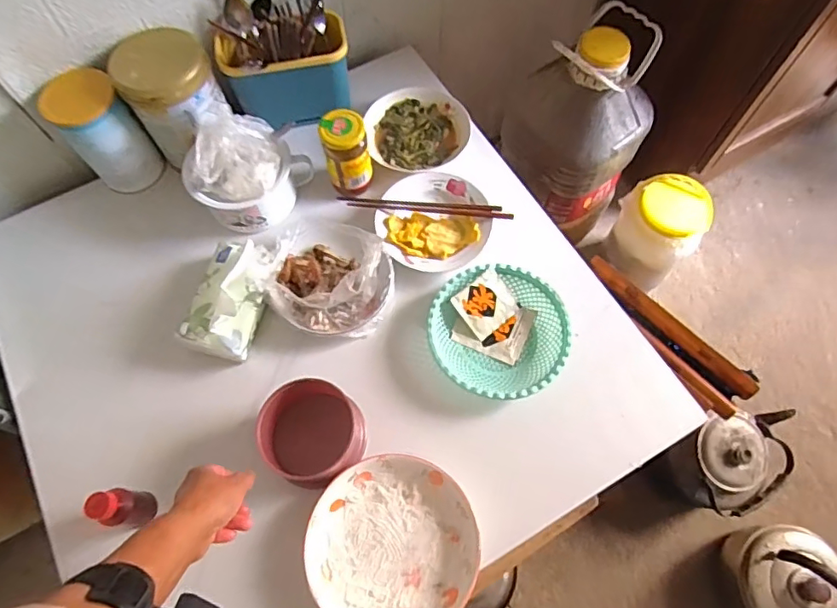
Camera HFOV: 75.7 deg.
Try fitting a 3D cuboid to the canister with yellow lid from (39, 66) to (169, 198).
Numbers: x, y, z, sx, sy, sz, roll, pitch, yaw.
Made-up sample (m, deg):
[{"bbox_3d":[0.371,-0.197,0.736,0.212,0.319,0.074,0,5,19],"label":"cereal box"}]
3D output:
[{"bbox_3d":[-0.464,-0.252,0.798,0.083,0.170,0.099,41,76,18],"label":"canister with yellow lid"}]

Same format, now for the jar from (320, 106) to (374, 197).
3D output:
[{"bbox_3d":[-0.105,-0.223,0.784,0.068,0.101,0.063,-11,68,-1],"label":"jar"}]

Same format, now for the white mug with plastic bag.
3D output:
[{"bbox_3d":[-0.257,-0.199,0.781,0.135,0.130,0.154,33,74,16],"label":"white mug with plastic bag"}]

